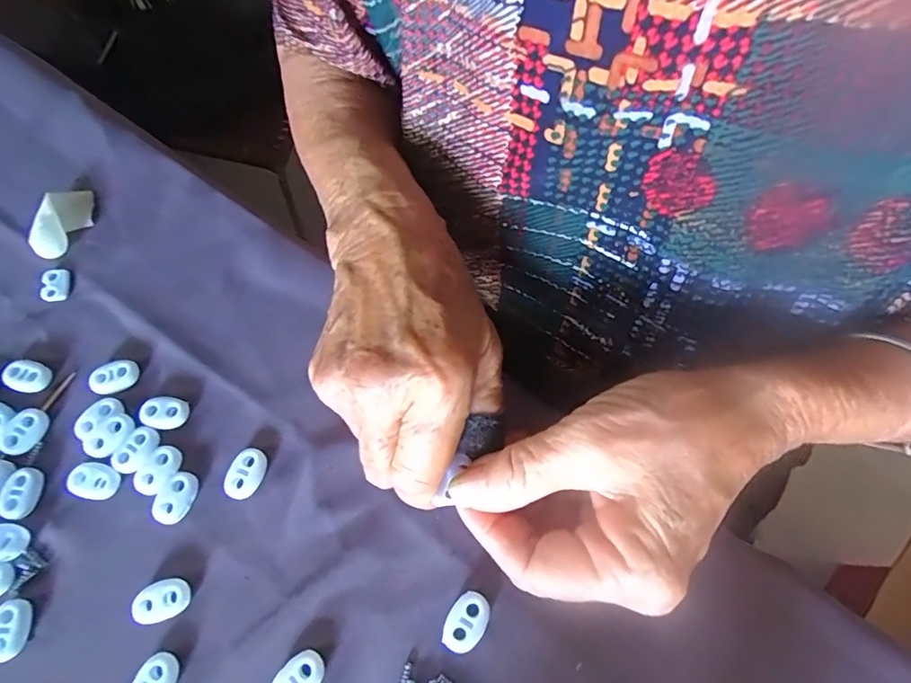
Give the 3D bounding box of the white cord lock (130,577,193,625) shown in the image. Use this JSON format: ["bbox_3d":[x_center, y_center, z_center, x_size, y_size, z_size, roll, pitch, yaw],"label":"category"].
[{"bbox_3d":[-0.123,0.109,0.212,0.022,0.005,0.015,-13,66,-5],"label":"white cord lock"}]

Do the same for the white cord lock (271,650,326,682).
[{"bbox_3d":[-0.063,0.134,0.199,0.016,0.004,0.023,35,71,16],"label":"white cord lock"}]

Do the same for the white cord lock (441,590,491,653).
[{"bbox_3d":[0.005,0.115,0.206,0.015,0.005,0.023,31,70,14],"label":"white cord lock"}]

